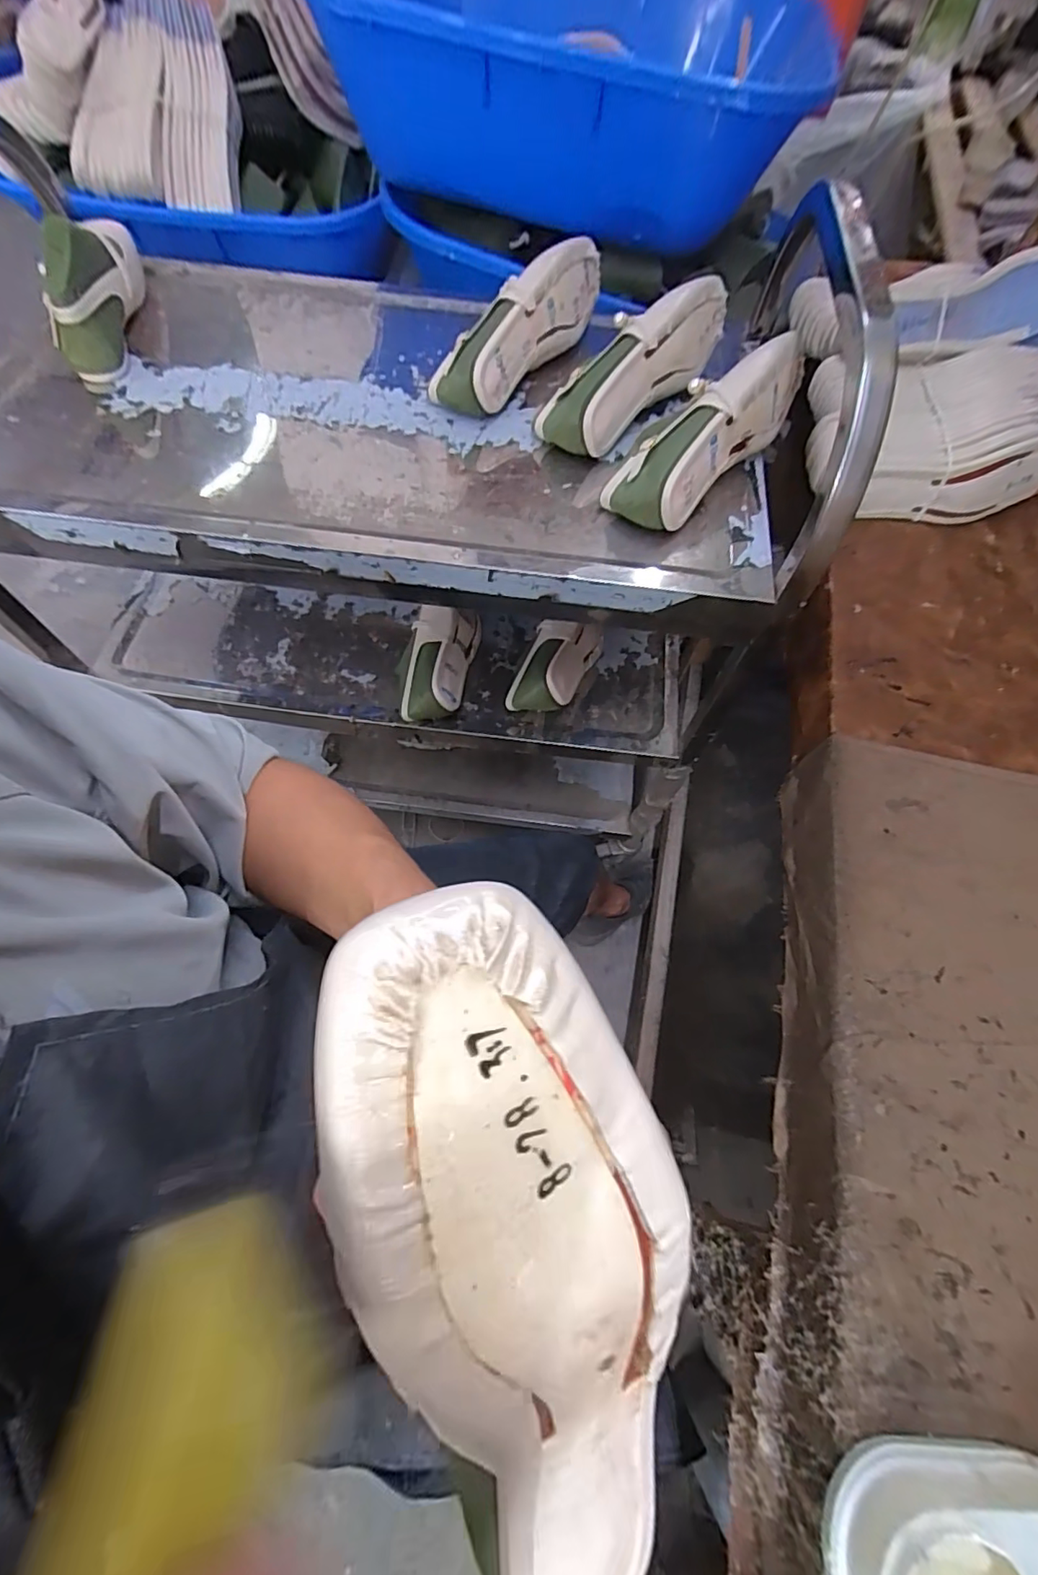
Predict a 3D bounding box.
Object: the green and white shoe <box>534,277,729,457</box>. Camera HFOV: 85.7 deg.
[{"bbox_3d":[0.123,-0.419,0.558,0.227,0.097,0.072,-41,72,-18],"label":"green and white shoe"}]

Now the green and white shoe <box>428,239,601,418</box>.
[{"bbox_3d":[0.006,-0.489,0.589,0.081,0.093,0.229,35,69,14],"label":"green and white shoe"}]

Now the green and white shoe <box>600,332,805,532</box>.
[{"bbox_3d":[0.179,-0.325,0.505,0.228,0.070,0.083,-42,73,-2],"label":"green and white shoe"}]

